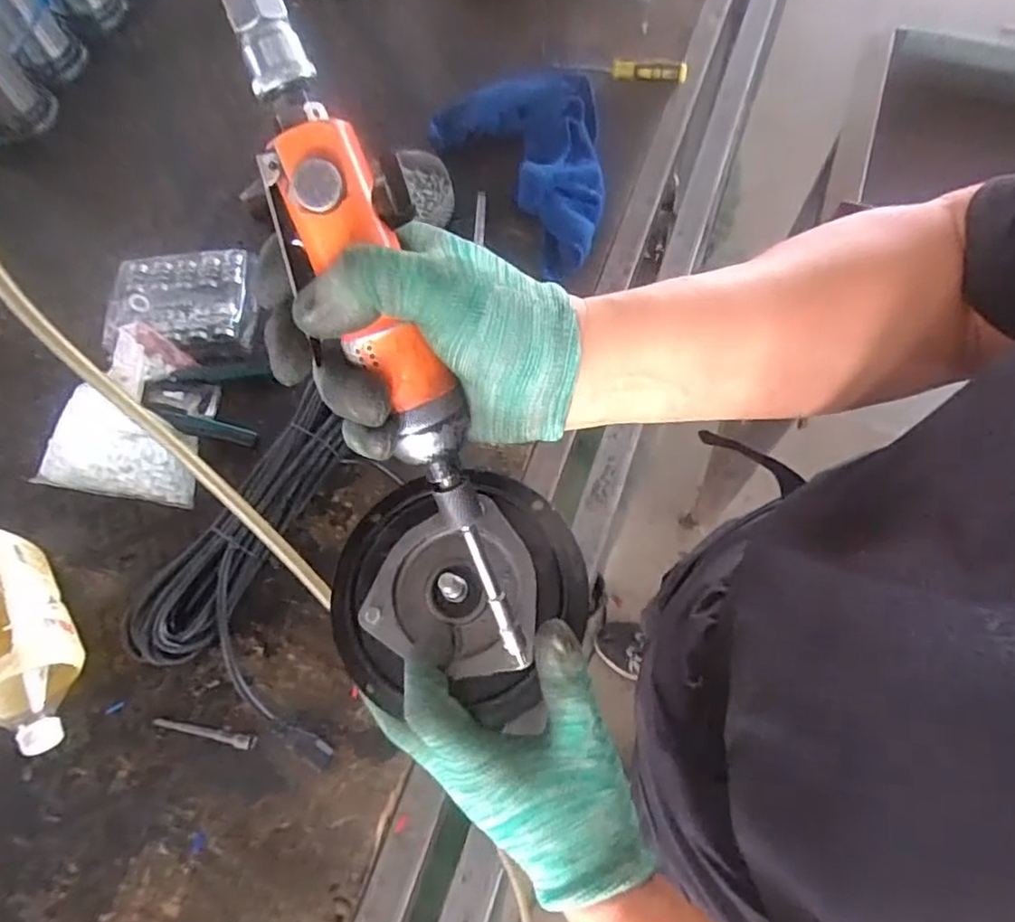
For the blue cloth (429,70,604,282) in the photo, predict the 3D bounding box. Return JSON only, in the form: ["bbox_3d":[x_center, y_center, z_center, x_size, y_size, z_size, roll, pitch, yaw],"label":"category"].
[{"bbox_3d":[0.011,-0.374,0.834,0.220,0.059,0.330,-2,65,3],"label":"blue cloth"}]

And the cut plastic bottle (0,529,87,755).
[{"bbox_3d":[-0.464,0.172,0.596,0.100,0.084,0.207,-36,68,-12],"label":"cut plastic bottle"}]

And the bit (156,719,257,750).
[{"bbox_3d":[-0.274,0.245,0.575,0.102,0.009,0.012,7,66,7],"label":"bit"}]

